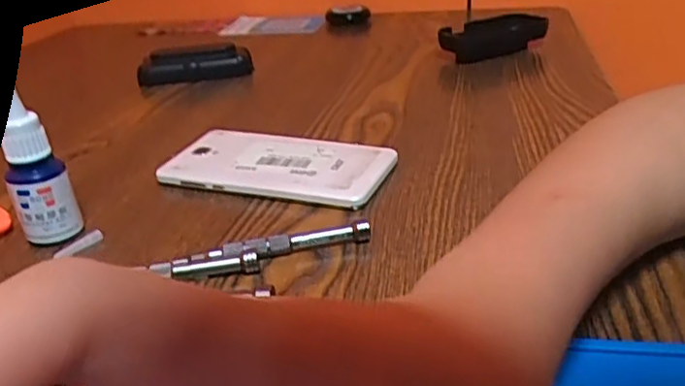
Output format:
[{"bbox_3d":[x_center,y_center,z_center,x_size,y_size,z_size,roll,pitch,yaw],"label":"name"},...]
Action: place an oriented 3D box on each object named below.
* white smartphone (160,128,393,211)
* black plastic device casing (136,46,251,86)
[{"bbox_3d":[-0.041,-0.018,0.396,0.138,0.014,0.070,7,30,22],"label":"white smartphone"},{"bbox_3d":[-0.144,-0.125,0.605,0.108,0.031,0.039,-13,28,-15],"label":"black plastic device casing"}]

